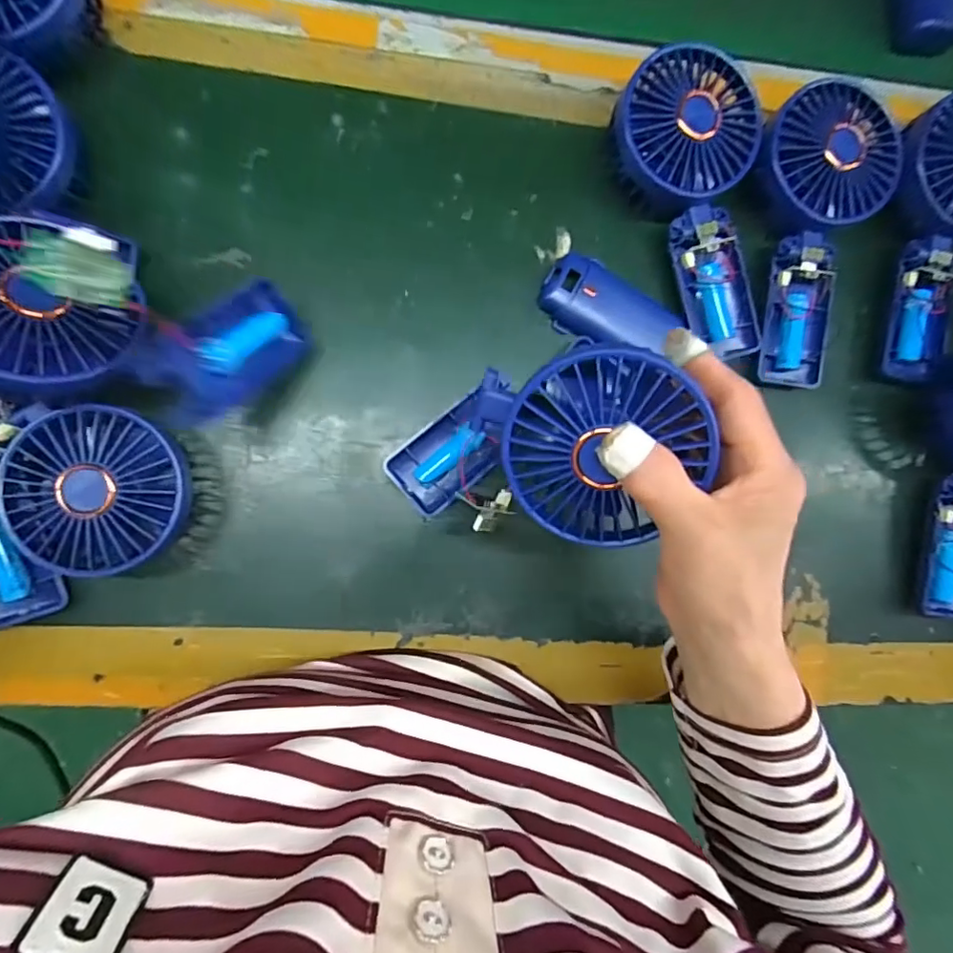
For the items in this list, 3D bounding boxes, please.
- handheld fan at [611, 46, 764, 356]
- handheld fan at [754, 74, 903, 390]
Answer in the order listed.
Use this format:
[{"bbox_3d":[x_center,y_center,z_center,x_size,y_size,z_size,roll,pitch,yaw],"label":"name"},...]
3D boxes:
[{"bbox_3d":[0.141,-0.165,0.346,0.086,0.034,0.178,-22,107,-7],"label":"handheld fan"},{"bbox_3d":[0.216,-0.152,0.354,0.088,0.029,0.184,5,100,-6],"label":"handheld fan"}]

